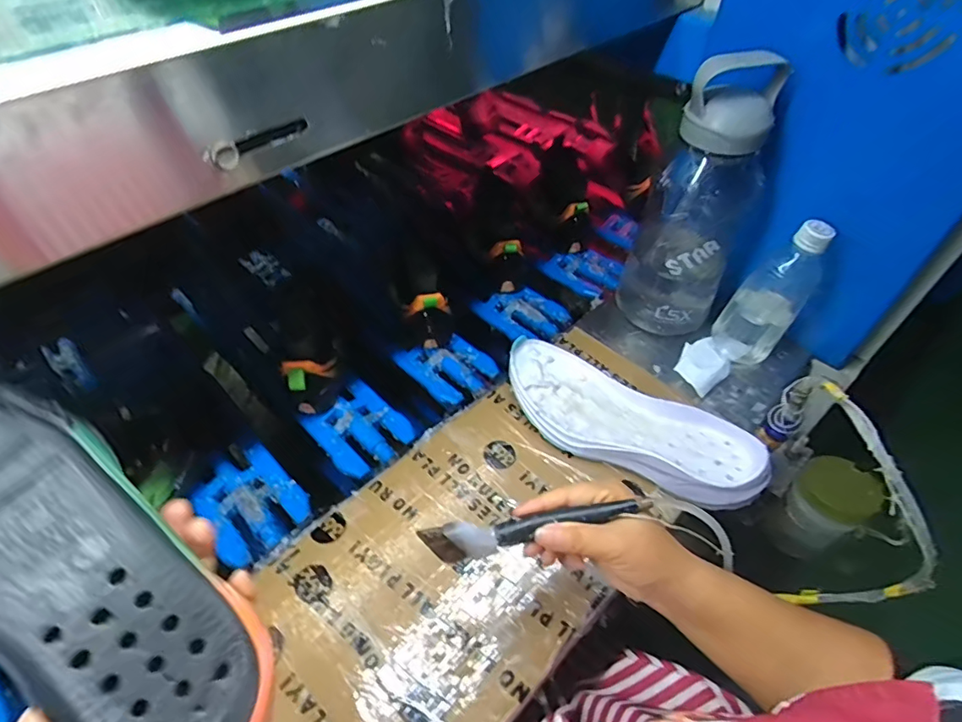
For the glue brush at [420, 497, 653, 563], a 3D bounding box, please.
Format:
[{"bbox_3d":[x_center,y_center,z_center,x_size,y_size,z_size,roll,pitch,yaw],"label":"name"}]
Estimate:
[{"bbox_3d":[0.032,0.115,0.360,0.143,0.029,0.016,-13,48,0],"label":"glue brush"}]

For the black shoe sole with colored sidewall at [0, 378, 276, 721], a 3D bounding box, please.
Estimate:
[{"bbox_3d":[-0.196,0.086,0.229,0.241,0.034,0.093,39,55,1],"label":"black shoe sole with colored sidewall"}]

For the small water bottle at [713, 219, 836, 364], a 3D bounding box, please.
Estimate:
[{"bbox_3d":[0.327,-0.078,0.587,0.072,0.173,0.061,28,54,25],"label":"small water bottle"}]

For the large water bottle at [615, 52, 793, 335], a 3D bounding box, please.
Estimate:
[{"bbox_3d":[0.242,-0.169,0.587,0.123,0.299,0.102,16,50,16],"label":"large water bottle"}]

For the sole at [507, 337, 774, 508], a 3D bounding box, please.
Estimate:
[{"bbox_3d":[0.150,0.063,0.536,0.263,0.050,0.099,24,52,22],"label":"sole"}]

